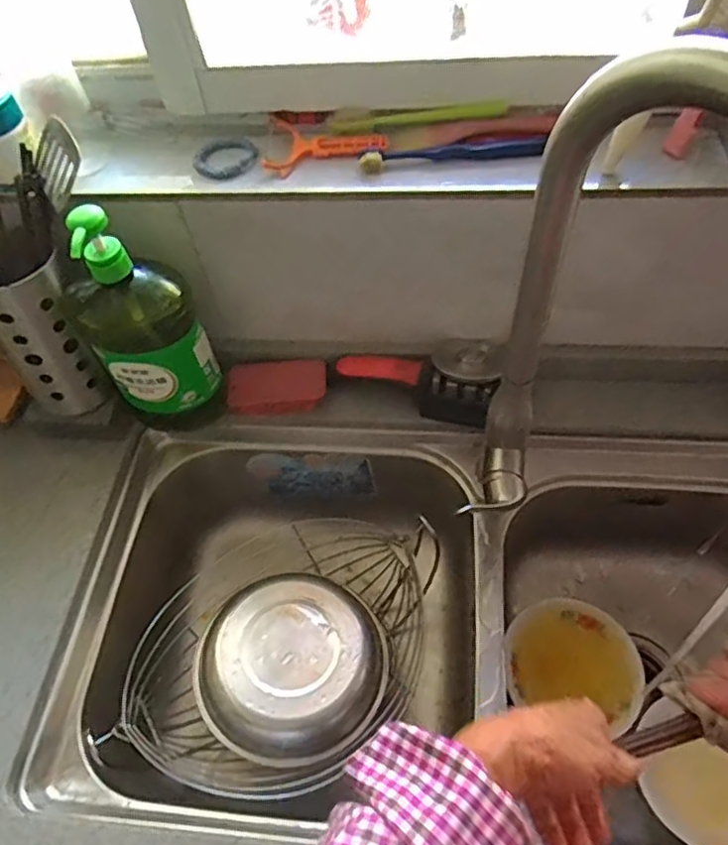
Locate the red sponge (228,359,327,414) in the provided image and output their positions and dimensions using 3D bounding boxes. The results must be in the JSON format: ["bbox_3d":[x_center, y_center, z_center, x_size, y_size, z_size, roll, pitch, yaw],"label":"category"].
[{"bbox_3d":[-0.100,-0.042,0.733,0.112,0.023,0.059,-4,55,3],"label":"red sponge"}]

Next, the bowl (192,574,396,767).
[{"bbox_3d":[-0.078,0.253,0.674,0.195,0.055,0.184,-3,55,4],"label":"bowl"}]

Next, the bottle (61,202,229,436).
[{"bbox_3d":[-0.218,-0.089,0.640,0.113,0.272,0.074,-26,57,-12],"label":"bottle"}]

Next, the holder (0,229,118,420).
[{"bbox_3d":[-0.326,-0.093,0.659,0.080,0.182,0.080,-7,55,1],"label":"holder"}]

